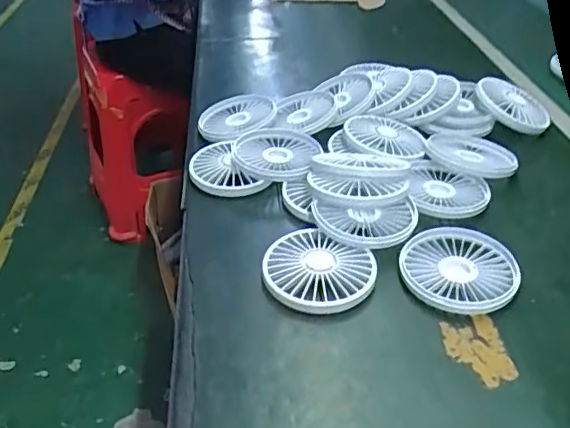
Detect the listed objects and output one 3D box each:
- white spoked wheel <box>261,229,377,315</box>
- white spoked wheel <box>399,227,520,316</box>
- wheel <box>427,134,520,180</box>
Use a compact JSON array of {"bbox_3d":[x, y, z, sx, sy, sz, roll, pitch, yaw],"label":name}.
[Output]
[{"bbox_3d":[0.024,0.046,0.441,0.085,0.014,0.081,-1,37,1],"label":"white spoked wheel"},{"bbox_3d":[0.141,0.042,0.446,0.092,0.013,0.088,-1,37,1],"label":"white spoked wheel"},{"bbox_3d":[0.190,-0.062,0.578,0.083,0.015,0.082,2,37,5],"label":"wheel"}]

